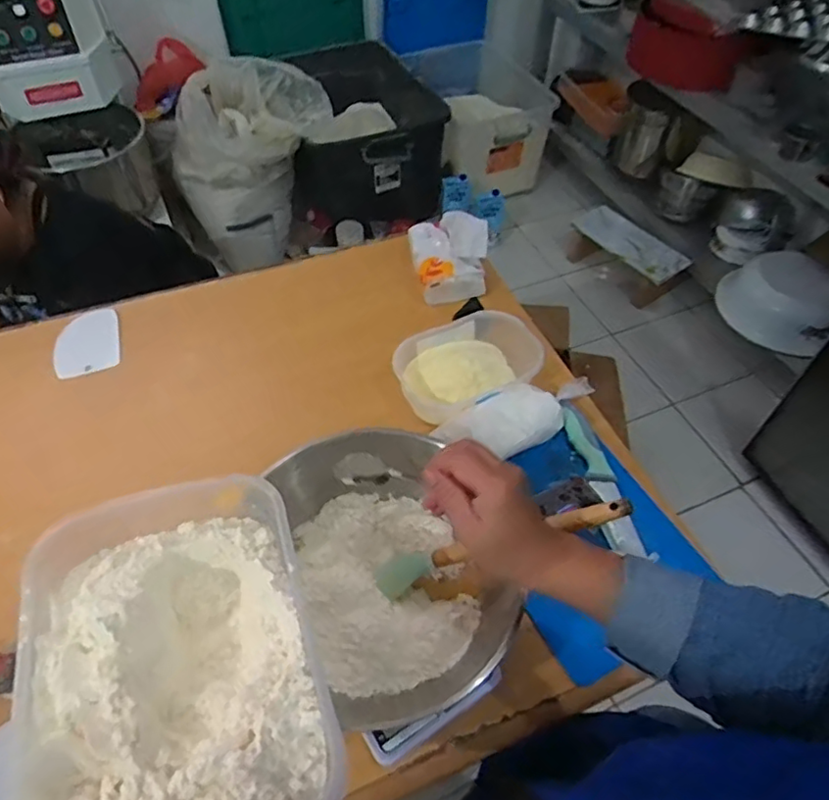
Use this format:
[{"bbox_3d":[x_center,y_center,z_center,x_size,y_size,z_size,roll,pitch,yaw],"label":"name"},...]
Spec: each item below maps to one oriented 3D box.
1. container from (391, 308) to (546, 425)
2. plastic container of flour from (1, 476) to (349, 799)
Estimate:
[{"bbox_3d":[0.070,-0.051,0.802,0.192,0.067,0.135,-20,55,-16],"label":"container"},{"bbox_3d":[-0.155,0.171,0.395,0.181,0.064,0.236,-16,54,-13],"label":"plastic container of flour"}]

